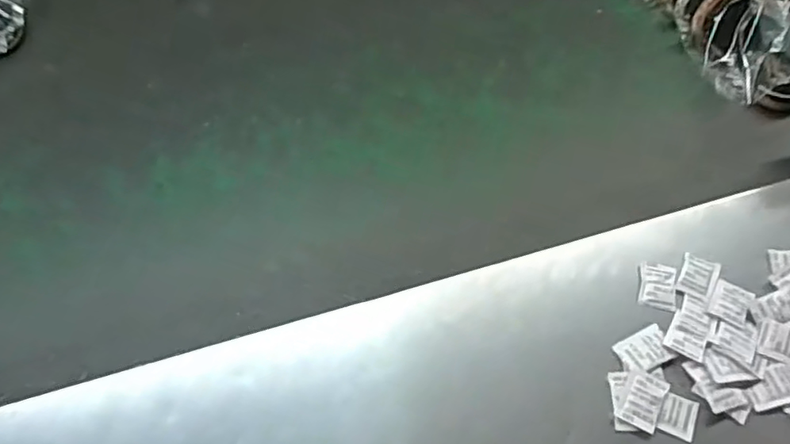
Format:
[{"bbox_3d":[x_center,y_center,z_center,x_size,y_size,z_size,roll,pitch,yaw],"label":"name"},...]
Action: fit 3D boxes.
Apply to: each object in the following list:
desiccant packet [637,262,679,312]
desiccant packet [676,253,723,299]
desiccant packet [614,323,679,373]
[{"bbox_3d":[0.219,0.053,0.491,0.029,0.004,0.041,11,61,11],"label":"desiccant packet"},{"bbox_3d":[0.253,0.045,0.489,0.028,0.004,0.038,22,64,17],"label":"desiccant packet"},{"bbox_3d":[0.196,0.101,0.462,0.041,0.004,0.029,-23,60,-9],"label":"desiccant packet"}]

